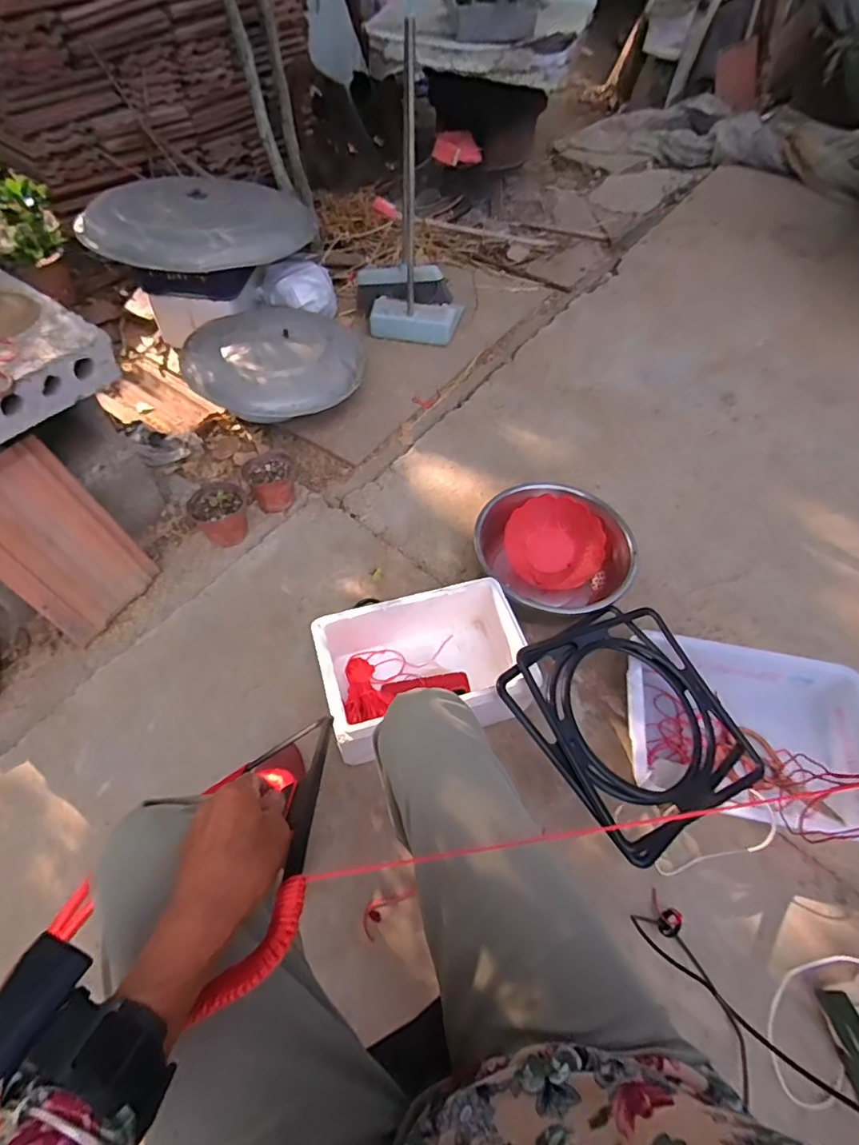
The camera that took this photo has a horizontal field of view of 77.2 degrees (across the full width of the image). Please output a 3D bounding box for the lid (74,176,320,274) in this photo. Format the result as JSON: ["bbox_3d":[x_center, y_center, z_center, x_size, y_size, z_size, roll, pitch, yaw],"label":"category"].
[{"bbox_3d":[-0.606,-0.936,1.418,0.583,0.096,0.477,-9,59,-10],"label":"lid"}]

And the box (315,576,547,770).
[{"bbox_3d":[-0.008,0.175,0.935,0.335,0.151,0.240,-13,59,-12],"label":"box"}]

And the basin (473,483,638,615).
[{"bbox_3d":[0.241,-0.025,1.078,0.287,0.142,0.286,2,57,-3],"label":"basin"}]

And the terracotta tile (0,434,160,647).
[{"bbox_3d":[-0.663,-0.049,0.966,0.019,0.329,0.200,7,49,36],"label":"terracotta tile"}]

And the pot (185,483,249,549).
[{"bbox_3d":[-0.448,-0.120,1.158,0.112,0.083,0.124,-18,60,-15],"label":"pot"}]

